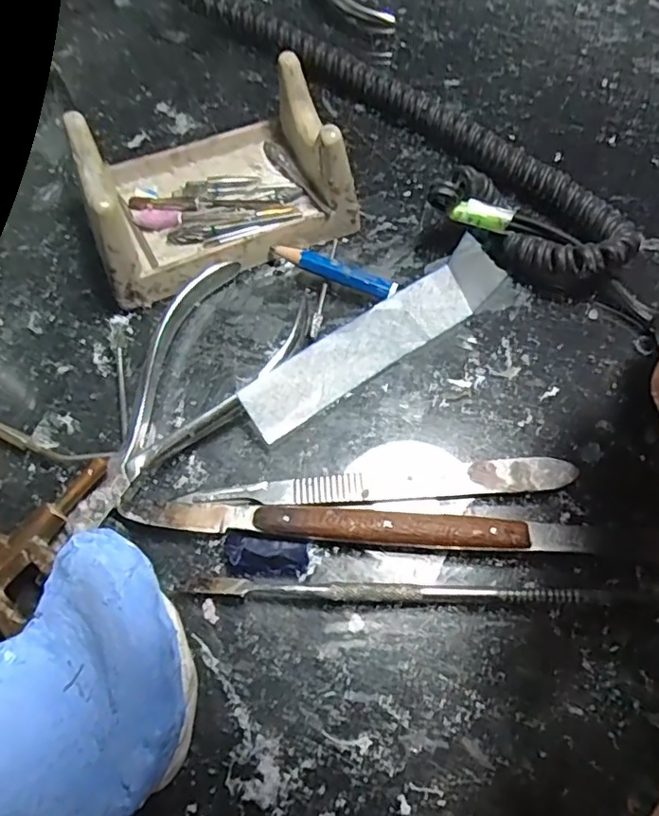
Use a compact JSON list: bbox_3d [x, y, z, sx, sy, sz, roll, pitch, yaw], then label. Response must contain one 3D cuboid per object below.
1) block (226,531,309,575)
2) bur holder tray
[{"bbox_3d":[-0.020,0.046,0.183,0.026,0.004,0.011,9,65,3],"label":"block"},{"bbox_3d":[-0.046,-0.089,0.223,0.092,0.043,0.064,-21,67,-10],"label":"bur holder tray"}]

